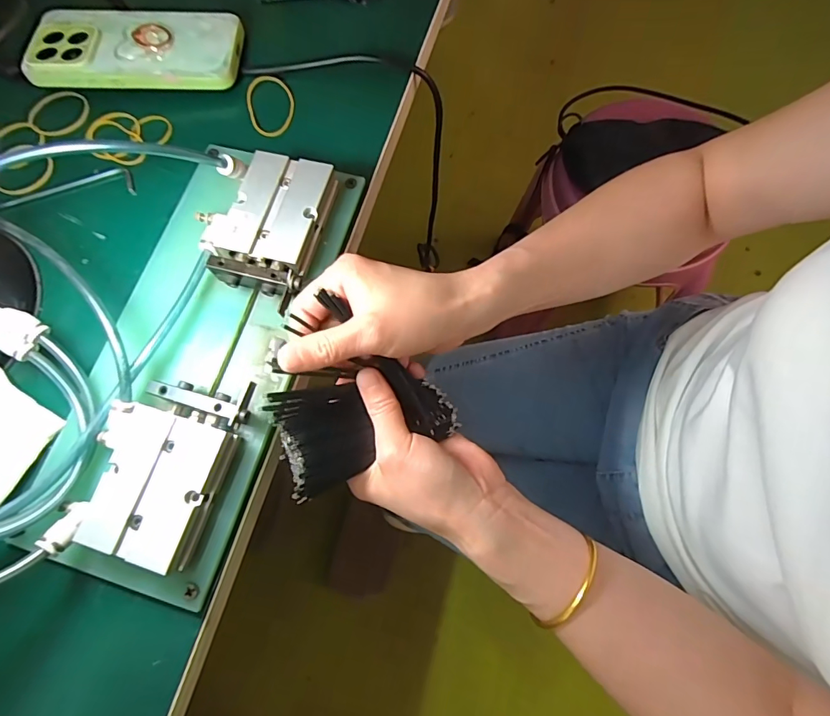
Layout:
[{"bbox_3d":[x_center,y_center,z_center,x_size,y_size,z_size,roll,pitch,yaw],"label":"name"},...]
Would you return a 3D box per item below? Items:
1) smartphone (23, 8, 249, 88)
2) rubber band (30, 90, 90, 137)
[{"bbox_3d":[-0.213,-0.241,0.340,0.151,0.012,0.078,1,73,1],"label":"smartphone"},{"bbox_3d":[-0.277,-0.191,0.345,0.041,0.004,0.044,0,73,1],"label":"rubber band"}]

